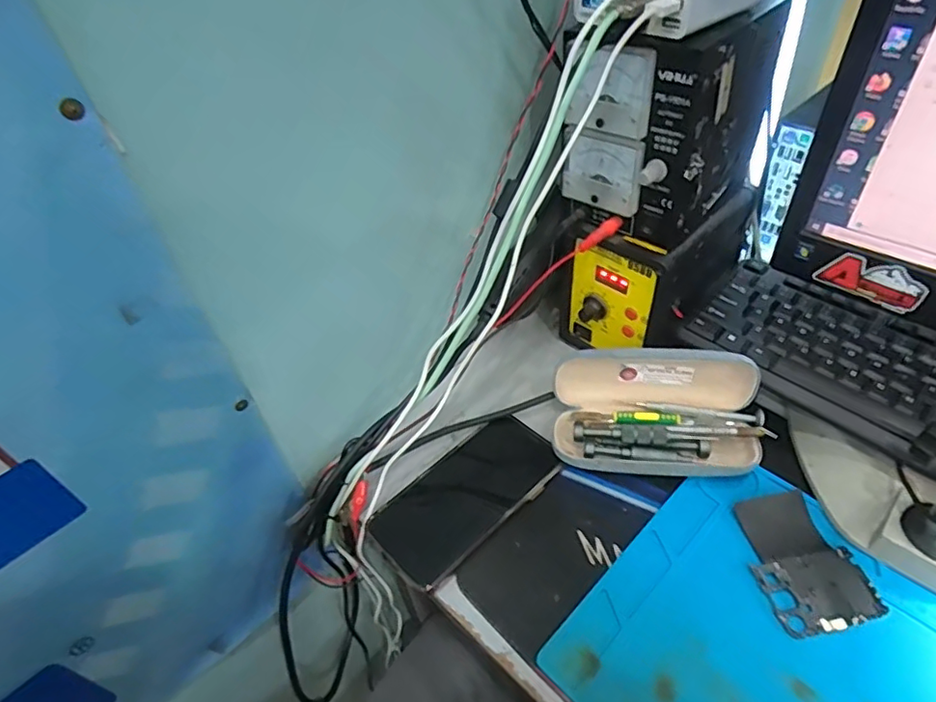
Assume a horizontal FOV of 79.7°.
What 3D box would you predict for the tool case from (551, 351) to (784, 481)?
[{"bbox_3d":[0.153,0.050,0.454,0.160,0.067,0.085,1,46,8],"label":"tool case"}]

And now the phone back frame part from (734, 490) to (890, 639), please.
[{"bbox_3d":[0.231,0.144,0.391,0.068,0.008,0.092,-12,45,-5],"label":"phone back frame part"}]

